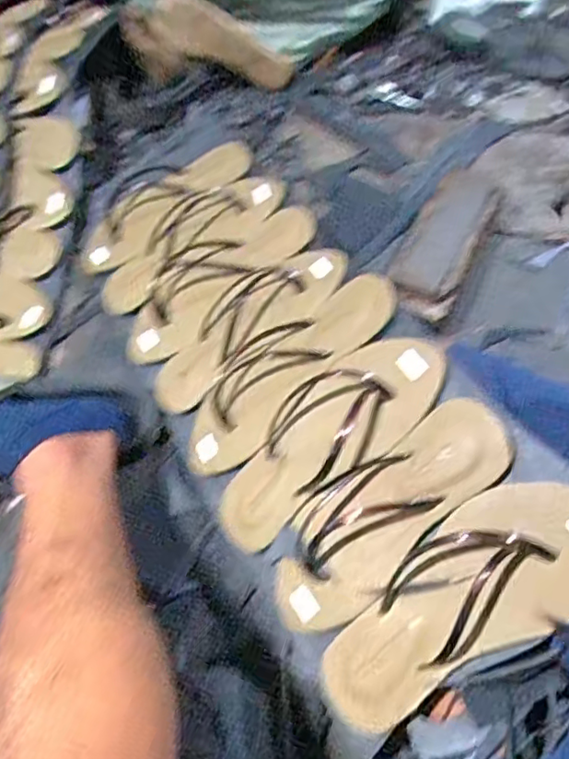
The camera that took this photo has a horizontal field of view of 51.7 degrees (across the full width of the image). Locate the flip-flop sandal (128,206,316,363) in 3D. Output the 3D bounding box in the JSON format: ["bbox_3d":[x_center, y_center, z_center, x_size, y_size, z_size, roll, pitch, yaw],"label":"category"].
[{"bbox_3d":[-0.077,-0.111,0.655,0.246,0.027,0.077,-36,63,3],"label":"flip-flop sandal"}]

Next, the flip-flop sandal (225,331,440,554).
[{"bbox_3d":[0.026,0.051,0.504,0.244,0.037,0.093,-44,63,14],"label":"flip-flop sandal"}]

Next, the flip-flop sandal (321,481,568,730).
[{"bbox_3d":[0.122,0.160,0.425,0.250,0.022,0.096,-43,62,15],"label":"flip-flop sandal"}]

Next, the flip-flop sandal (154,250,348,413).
[{"bbox_3d":[-0.044,-0.057,0.610,0.238,0.025,0.091,-37,62,12],"label":"flip-flop sandal"}]

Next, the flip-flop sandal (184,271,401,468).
[{"bbox_3d":[-0.003,-0.005,0.554,0.250,0.029,0.080,-42,63,11],"label":"flip-flop sandal"}]

